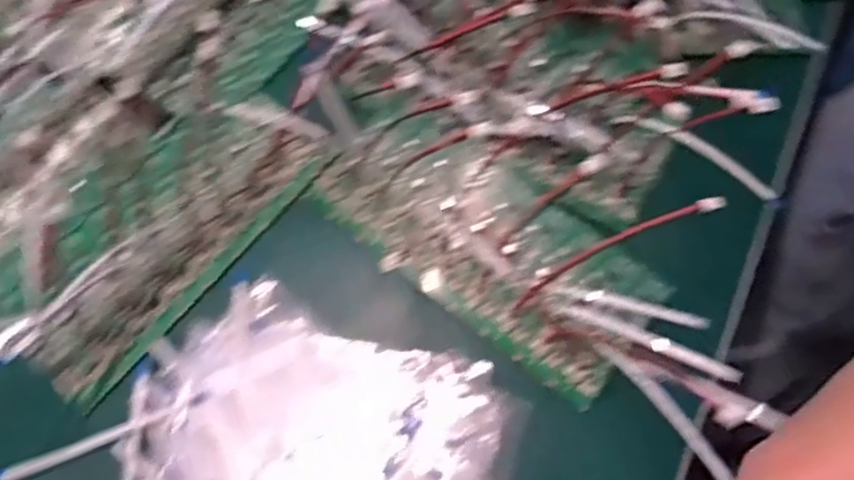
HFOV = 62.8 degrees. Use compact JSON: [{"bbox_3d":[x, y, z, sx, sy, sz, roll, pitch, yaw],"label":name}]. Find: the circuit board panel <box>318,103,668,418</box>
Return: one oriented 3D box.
[{"bbox_3d":[0.036,-0.005,0.390,0.189,0.013,0.091,38,72,15],"label":"circuit board panel"}]

